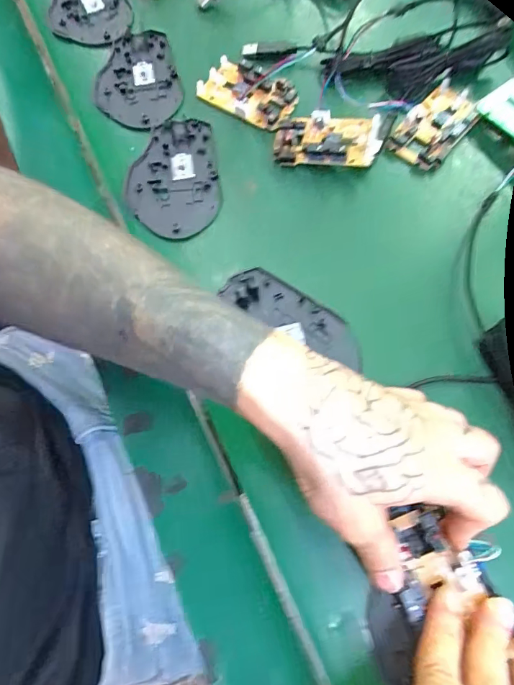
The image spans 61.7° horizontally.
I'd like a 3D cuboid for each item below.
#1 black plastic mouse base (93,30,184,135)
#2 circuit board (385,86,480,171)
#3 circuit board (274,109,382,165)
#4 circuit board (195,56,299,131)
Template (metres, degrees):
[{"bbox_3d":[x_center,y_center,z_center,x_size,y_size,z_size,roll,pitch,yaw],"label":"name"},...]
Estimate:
[{"bbox_3d":[-0.105,-0.228,0.375,0.071,0.012,0.112,-12,71,-4],"label":"black plastic mouse base"},{"bbox_3d":[0.145,-0.176,0.348,0.045,0.016,0.081,40,75,14],"label":"circuit board"},{"bbox_3d":[0.055,-0.159,0.338,0.079,0.017,0.046,8,71,4],"label":"circuit board"},{"bbox_3d":[-0.008,-0.211,0.359,0.078,0.011,0.046,32,74,12],"label":"circuit board"}]

